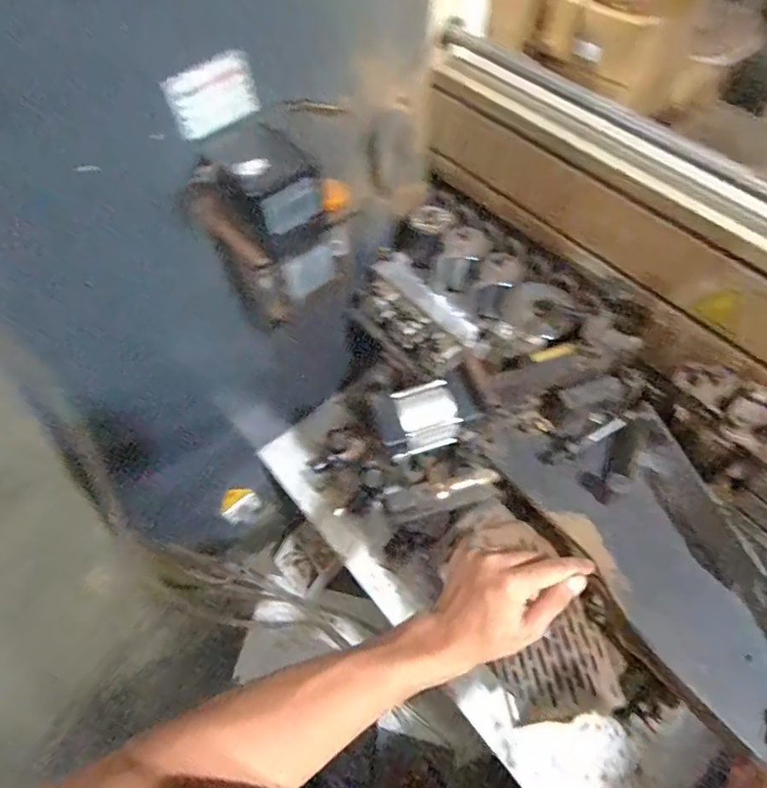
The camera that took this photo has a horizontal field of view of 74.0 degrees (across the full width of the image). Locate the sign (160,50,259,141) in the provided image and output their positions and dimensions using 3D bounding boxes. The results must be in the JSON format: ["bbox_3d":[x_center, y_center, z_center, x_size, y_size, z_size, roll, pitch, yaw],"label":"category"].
[{"bbox_3d":[-0.166,-0.292,0.502,0.006,0.063,0.103,32,59,17],"label":"sign"}]

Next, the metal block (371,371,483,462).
[{"bbox_3d":[0.051,0.031,0.640,0.120,0.054,0.072,-20,60,-10],"label":"metal block"}]

